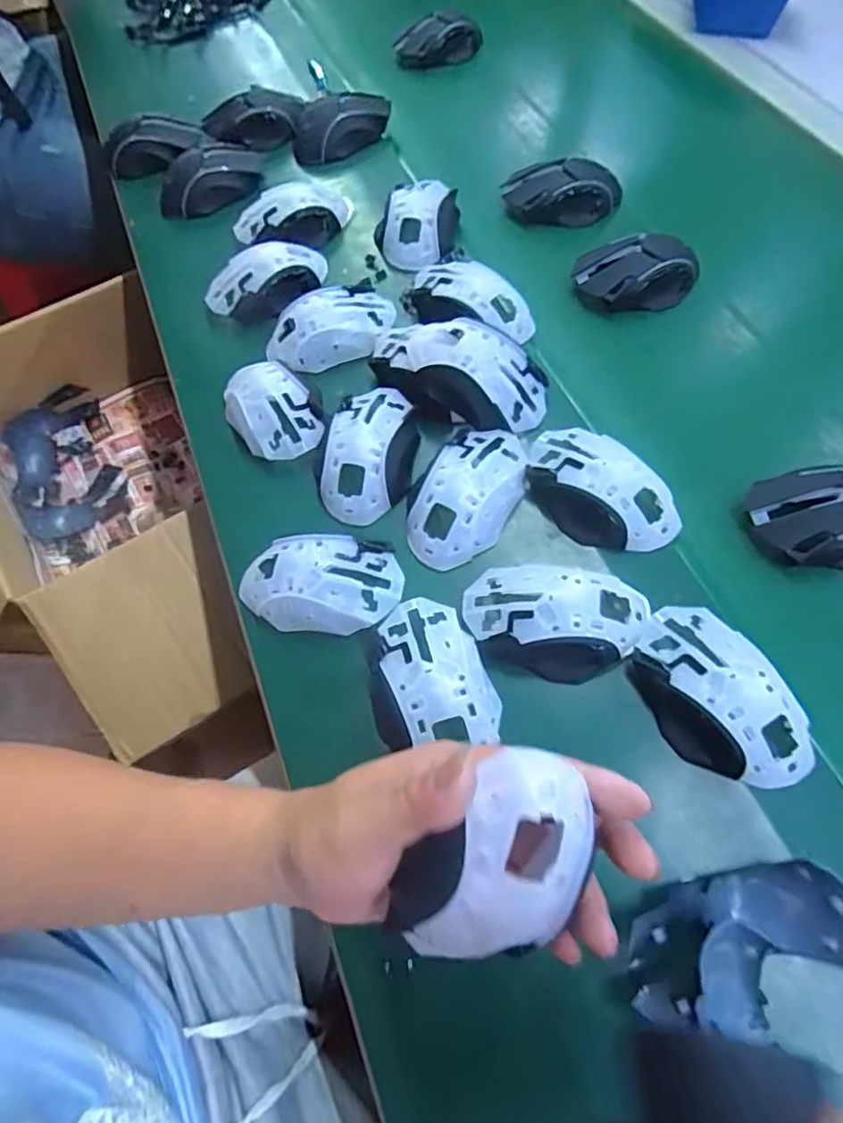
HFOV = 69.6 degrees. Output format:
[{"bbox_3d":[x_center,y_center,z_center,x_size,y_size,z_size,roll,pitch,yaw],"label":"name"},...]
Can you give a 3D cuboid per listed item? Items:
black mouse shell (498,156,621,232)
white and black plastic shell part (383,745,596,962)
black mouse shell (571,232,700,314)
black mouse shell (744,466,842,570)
[{"bbox_3d":[0.142,-0.368,0.608,0.117,0.046,0.048,1,62,3],"label":"black mouse shell"},{"bbox_3d":[0.027,0.116,0.238,0.058,0.091,0.035,28,24,-10],"label":"white and black plastic shell part"},{"bbox_3d":[0.194,-0.257,0.543,0.108,0.039,0.056,-13,62,-4],"label":"black mouse shell"},{"bbox_3d":[0.284,-0.032,0.421,0.098,0.035,0.068,-2,62,2],"label":"black mouse shell"}]

